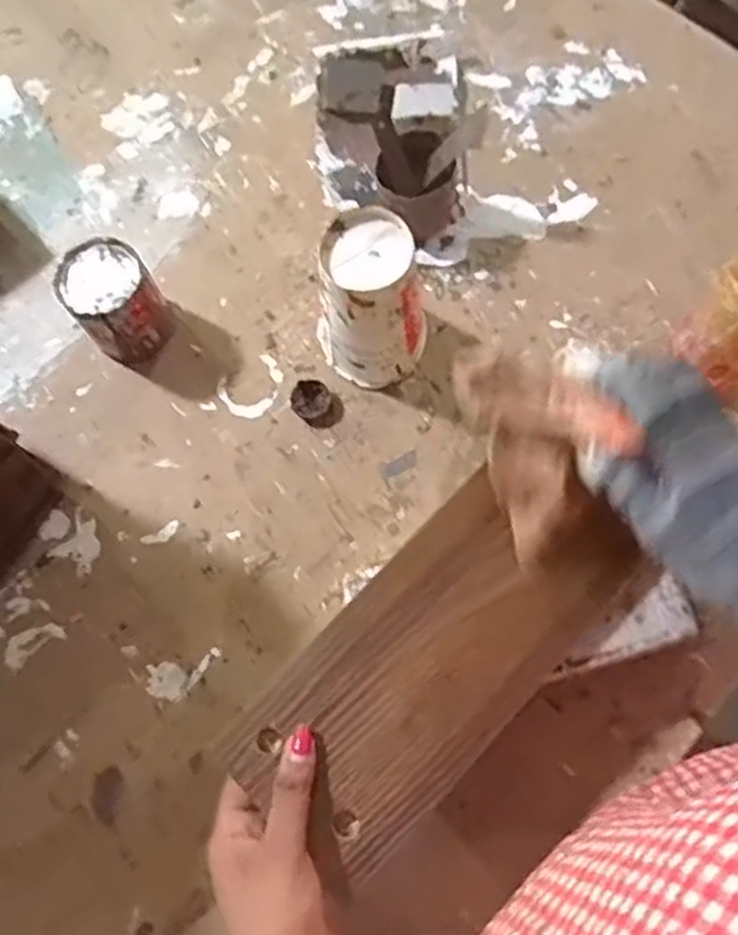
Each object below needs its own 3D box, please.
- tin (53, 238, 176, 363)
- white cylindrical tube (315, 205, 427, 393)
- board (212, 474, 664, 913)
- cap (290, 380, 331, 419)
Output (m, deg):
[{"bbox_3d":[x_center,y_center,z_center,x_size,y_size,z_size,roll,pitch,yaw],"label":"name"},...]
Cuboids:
[{"bbox_3d":[-0.190,-0.125,0.571,0.063,0.075,0.067,-1,72,2],"label":"tin"},{"bbox_3d":[0.005,-0.114,0.531,0.070,0.122,0.071,-1,72,2],"label":"white cylindrical tube"},{"bbox_3d":[0.043,0.109,0.447,0.261,0.021,0.117,-42,75,-10],"label":"board"},{"bbox_3d":[-0.044,-0.051,0.570,0.028,0.014,0.028,-1,72,2],"label":"cap"}]

